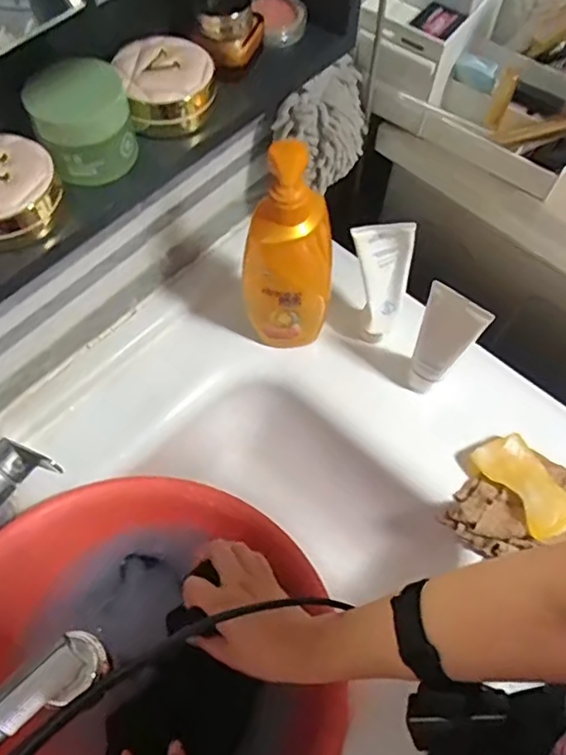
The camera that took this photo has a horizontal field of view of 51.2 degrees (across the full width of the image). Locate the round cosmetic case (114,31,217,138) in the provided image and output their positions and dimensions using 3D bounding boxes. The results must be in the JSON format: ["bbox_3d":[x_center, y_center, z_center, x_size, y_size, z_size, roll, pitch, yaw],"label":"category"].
[{"bbox_3d":[-0.081,-0.207,0.422,0.063,0.038,0.066,0,62,-1],"label":"round cosmetic case"}]

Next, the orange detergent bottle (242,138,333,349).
[{"bbox_3d":[0.005,-0.111,0.552,0.082,0.239,0.041,-2,62,-2],"label":"orange detergent bottle"}]

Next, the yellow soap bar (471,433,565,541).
[{"bbox_3d":[0.237,0.101,0.569,0.054,0.022,0.103,-25,66,-14],"label":"yellow soap bar"}]

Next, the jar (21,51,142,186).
[{"bbox_3d":[-0.129,-0.165,0.382,0.059,0.055,0.051,-19,64,-11],"label":"jar"}]

